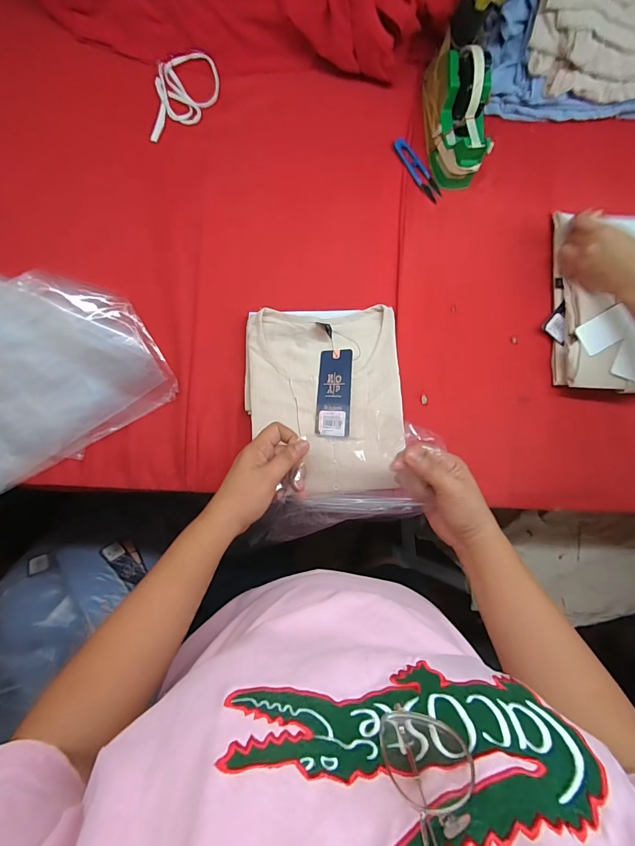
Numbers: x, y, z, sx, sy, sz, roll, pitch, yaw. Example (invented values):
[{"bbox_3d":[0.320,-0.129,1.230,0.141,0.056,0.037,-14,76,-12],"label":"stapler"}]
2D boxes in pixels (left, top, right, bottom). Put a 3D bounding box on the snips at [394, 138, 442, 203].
[{"bbox_3d":[0.149,-0.377,0.558,0.025,0.011,0.103,-41,91,-8],"label":"snips"}]

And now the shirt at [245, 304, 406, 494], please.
[{"bbox_3d":[0.011,-0.033,0.506,0.208,0.035,0.246,-1,88,-7],"label":"shirt"}]

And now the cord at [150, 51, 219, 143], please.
[{"bbox_3d":[-0.185,-0.456,0.527,0.083,0.012,0.125,5,85,-6],"label":"cord"}]

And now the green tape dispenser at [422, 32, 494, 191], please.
[{"bbox_3d":[0.200,-0.437,0.520,0.069,0.098,0.166,-5,86,-7],"label":"green tape dispenser"}]

